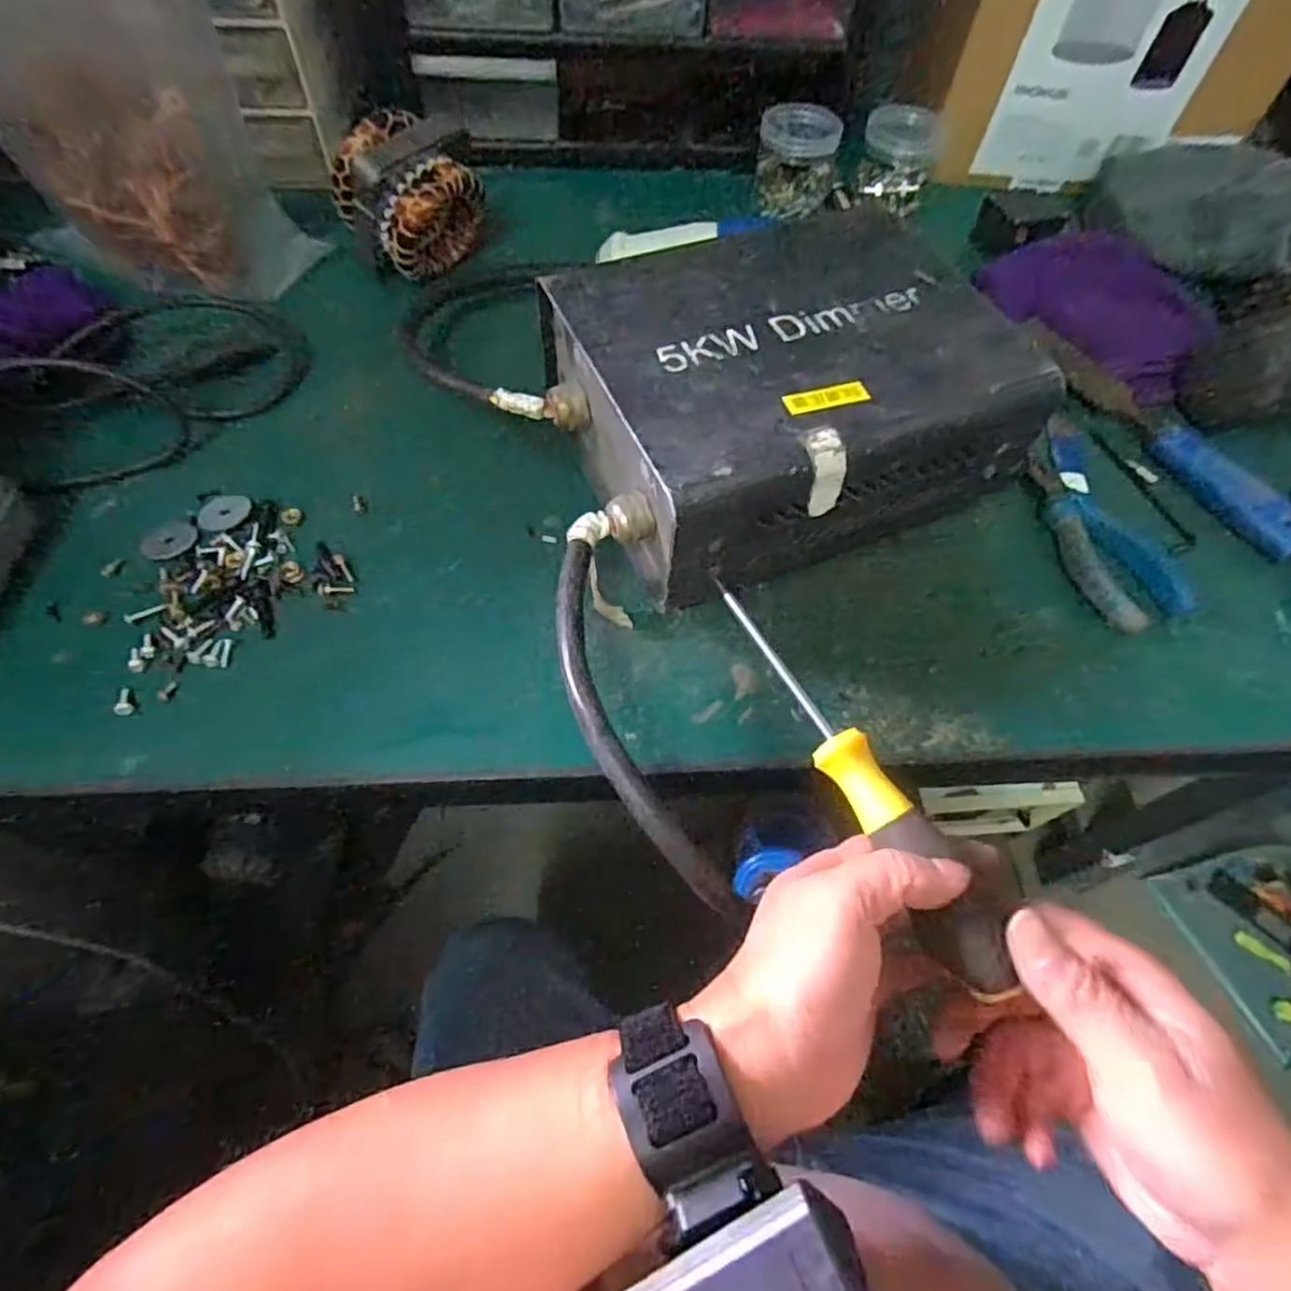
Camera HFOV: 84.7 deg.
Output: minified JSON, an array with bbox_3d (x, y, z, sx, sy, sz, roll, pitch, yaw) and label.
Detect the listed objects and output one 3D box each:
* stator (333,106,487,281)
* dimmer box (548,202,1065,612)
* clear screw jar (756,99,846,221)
[{"bbox_3d":[-0.161,-0.311,0.494,0.060,0.079,0.092,37,66,16],"label":"stator"},{"bbox_3d":[0.078,-0.130,0.393,0.224,0.098,0.188,-17,62,-13],"label":"dimmer box"},{"bbox_3d":[0.123,-0.394,0.578,0.065,0.060,0.052,6,59,0],"label":"clear screw jar"}]

